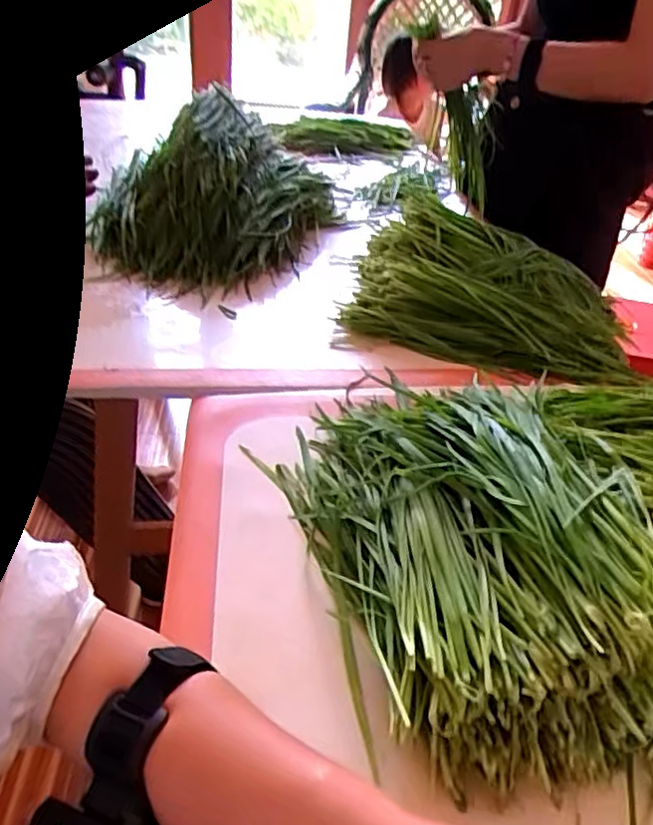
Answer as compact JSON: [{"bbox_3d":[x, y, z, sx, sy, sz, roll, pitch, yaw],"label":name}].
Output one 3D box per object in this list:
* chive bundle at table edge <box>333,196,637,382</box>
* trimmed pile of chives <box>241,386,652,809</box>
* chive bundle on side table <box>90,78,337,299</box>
[{"bbox_3d":[0.186,-0.147,0.753,0.320,0.097,0.221,13,37,9],"label":"chive bundle at table edge"},{"bbox_3d":[0.080,0.063,0.449,0.197,0.116,0.348,-13,40,-24],"label":"trimmed pile of chives"},{"bbox_3d":[-0.122,-0.293,0.868,0.269,0.145,0.325,6,36,0],"label":"chive bundle on side table"}]

